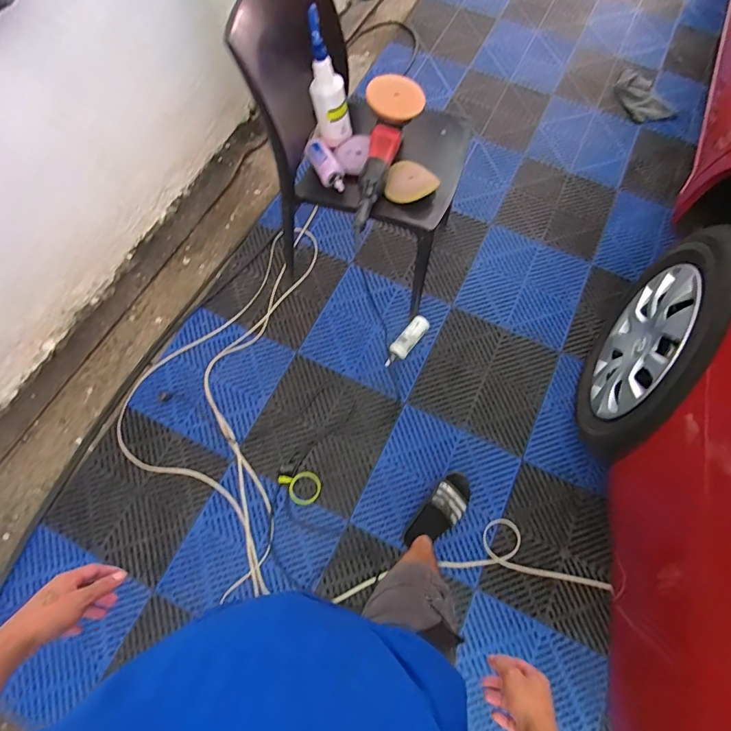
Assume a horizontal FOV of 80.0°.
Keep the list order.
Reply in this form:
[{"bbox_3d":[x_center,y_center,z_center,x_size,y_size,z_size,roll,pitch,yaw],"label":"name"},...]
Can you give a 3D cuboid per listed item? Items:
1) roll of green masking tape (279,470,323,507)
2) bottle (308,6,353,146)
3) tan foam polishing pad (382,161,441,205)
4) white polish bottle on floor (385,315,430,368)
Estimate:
[{"bbox_3d":[-0.187,0.350,1.285,0.098,0.015,0.117,-39,72,-14],"label":"roll of green masking tape"},{"bbox_3d":[-0.092,-0.696,1.094,0.096,0.269,0.086,-4,68,-2],"label":"bottle"},{"bbox_3d":[0.122,-0.479,1.120,0.128,0.035,0.150,10,68,4],"label":"tan foam polishing pad"},{"bbox_3d":[0.132,-0.075,1.424,0.062,0.051,0.203,38,73,14],"label":"white polish bottle on floor"}]

